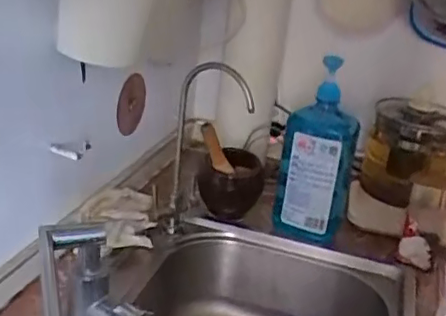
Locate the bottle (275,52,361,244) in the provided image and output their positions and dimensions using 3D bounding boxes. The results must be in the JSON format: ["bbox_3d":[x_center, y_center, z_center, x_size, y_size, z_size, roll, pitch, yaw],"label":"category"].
[{"bbox_3d":[0.150,-0.013,0.917,0.113,0.275,0.062,11,23,10],"label":"bottle"}]

